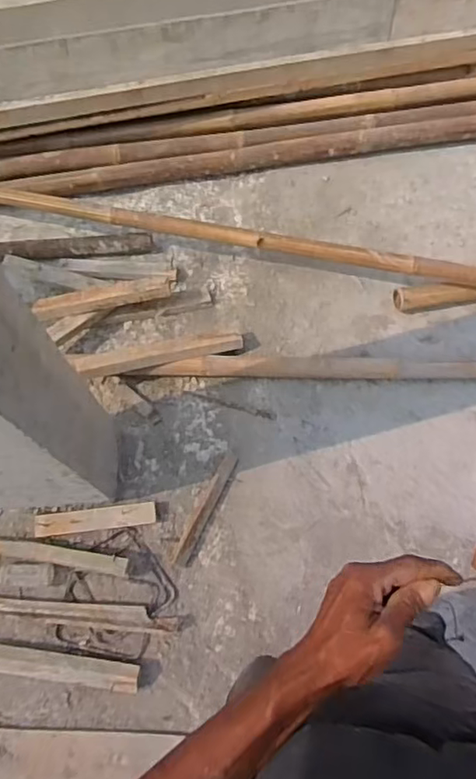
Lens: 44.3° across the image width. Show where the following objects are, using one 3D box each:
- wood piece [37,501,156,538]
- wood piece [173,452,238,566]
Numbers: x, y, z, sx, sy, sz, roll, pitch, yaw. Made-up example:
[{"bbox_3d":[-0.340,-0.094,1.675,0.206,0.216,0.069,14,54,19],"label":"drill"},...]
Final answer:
[{"bbox_3d":[-0.360,0.328,1.482,0.298,0.031,0.054,-7,68,-1],"label":"wood piece"},{"bbox_3d":[-0.082,0.304,1.501,0.039,0.029,0.301,24,71,11],"label":"wood piece"}]

